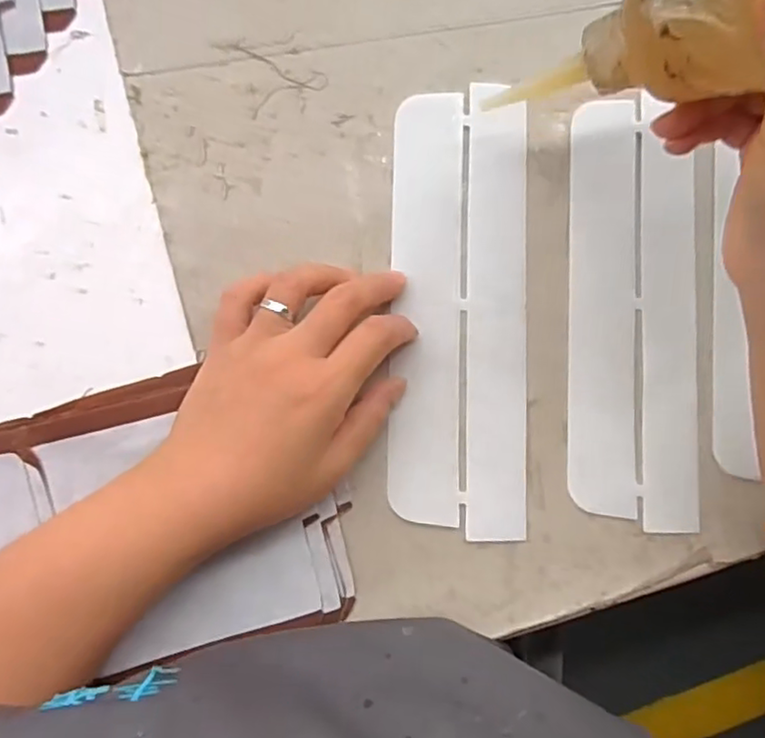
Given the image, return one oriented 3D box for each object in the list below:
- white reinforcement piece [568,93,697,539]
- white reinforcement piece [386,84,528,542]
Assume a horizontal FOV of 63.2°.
[{"bbox_3d":[0.132,-0.031,0.323,0.070,0.004,0.218,2,86,-6],"label":"white reinforcement piece"},{"bbox_3d":[0.039,-0.030,0.313,0.069,0.005,0.220,1,86,-8],"label":"white reinforcement piece"}]

